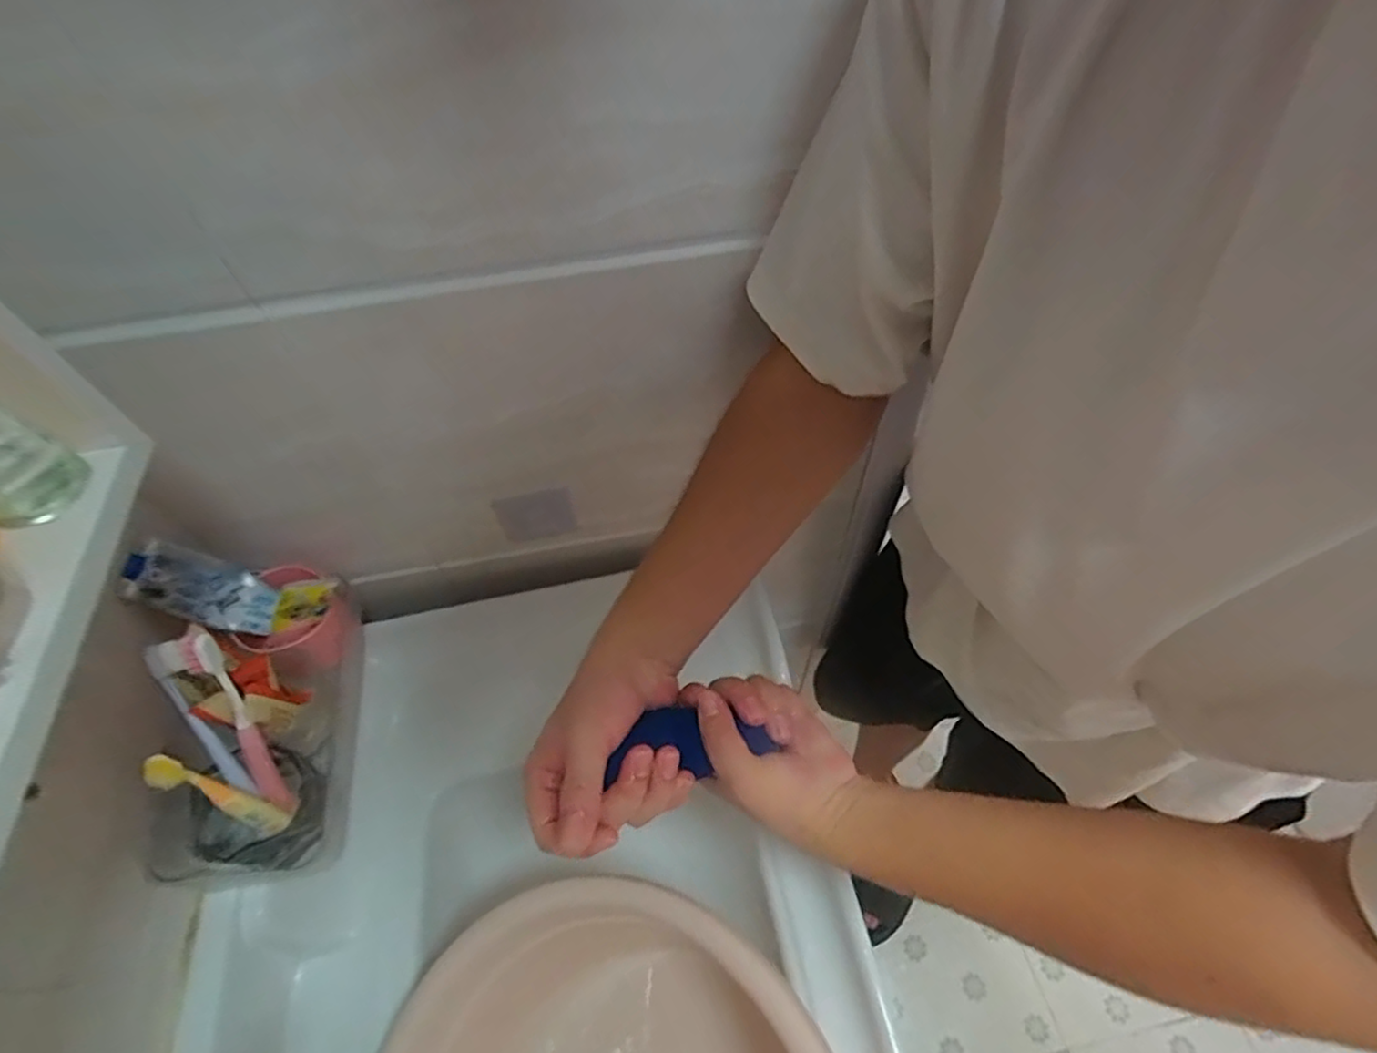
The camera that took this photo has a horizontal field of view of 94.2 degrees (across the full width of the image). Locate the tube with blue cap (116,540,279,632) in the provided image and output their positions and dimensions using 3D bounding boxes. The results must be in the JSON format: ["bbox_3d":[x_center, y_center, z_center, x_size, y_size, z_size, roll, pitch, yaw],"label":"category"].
[{"bbox_3d":[-0.376,0.048,0.498,0.016,0.104,0.050,-26,52,20],"label":"tube with blue cap"}]

